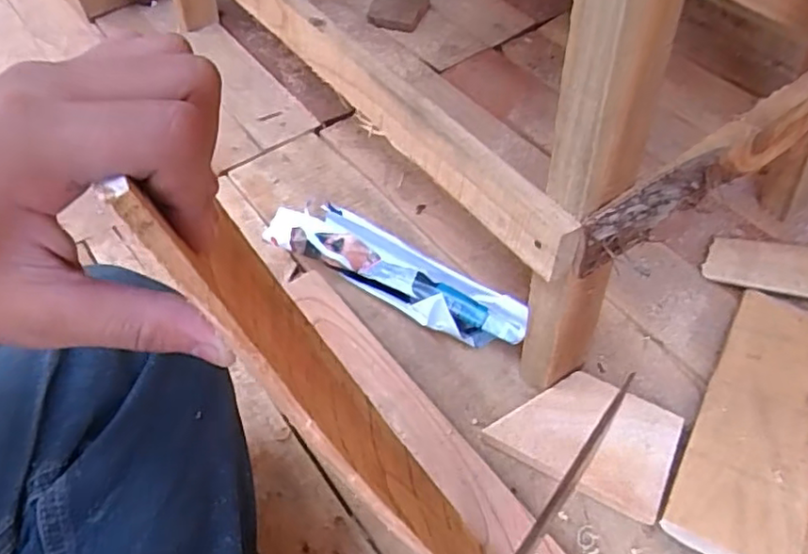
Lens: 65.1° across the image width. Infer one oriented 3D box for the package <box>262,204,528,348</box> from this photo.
[{"bbox_3d":[-0.015,-0.005,0.595,0.275,0.055,0.068,24,56,19],"label":"package"}]

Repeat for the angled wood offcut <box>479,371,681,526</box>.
[{"bbox_3d":[0.146,0.125,0.509,0.130,0.019,0.095,22,56,18],"label":"angled wood offcut"}]

